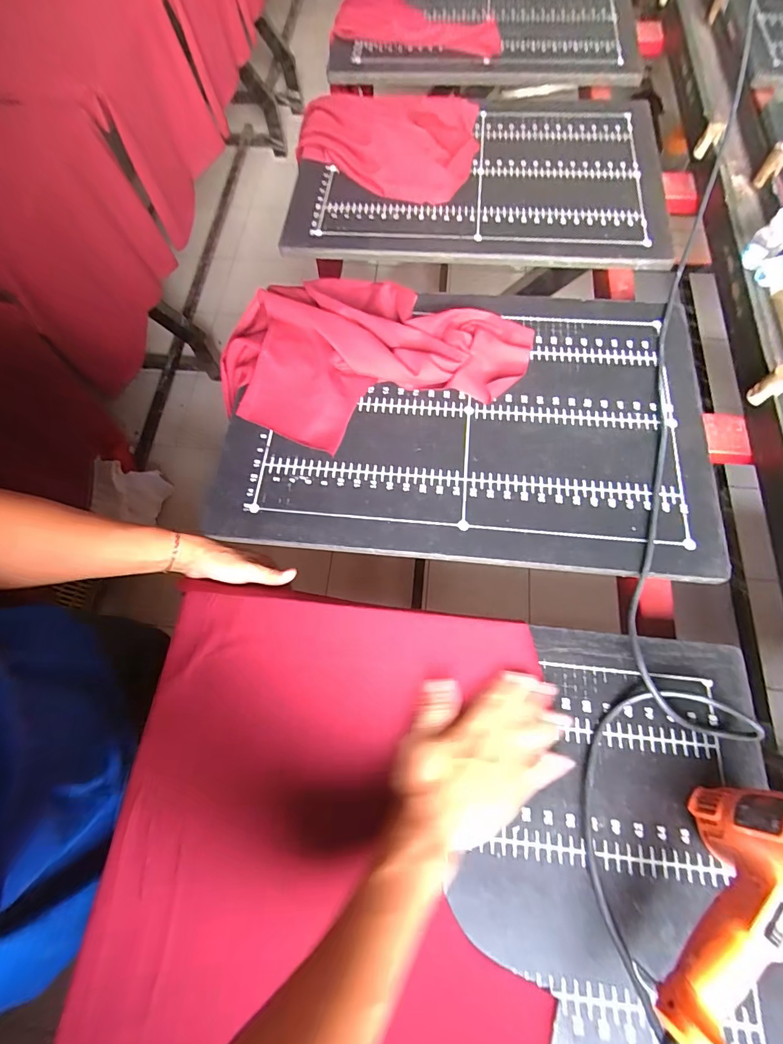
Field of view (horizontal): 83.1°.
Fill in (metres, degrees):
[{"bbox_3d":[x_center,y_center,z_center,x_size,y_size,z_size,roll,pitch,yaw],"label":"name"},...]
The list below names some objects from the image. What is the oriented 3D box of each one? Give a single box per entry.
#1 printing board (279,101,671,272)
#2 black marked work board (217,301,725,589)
[{"bbox_3d":[0.137,-0.582,0.752,0.612,0.041,0.412,4,68,5],"label":"printing board"},{"bbox_3d":[0.086,-0.146,0.573,0.604,0.008,0.407,5,69,4],"label":"black marked work board"}]

